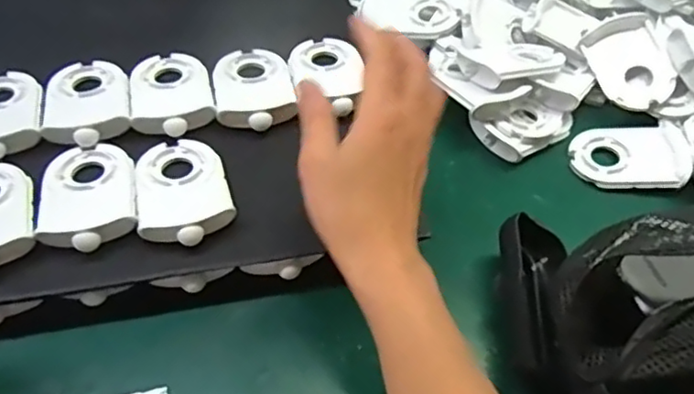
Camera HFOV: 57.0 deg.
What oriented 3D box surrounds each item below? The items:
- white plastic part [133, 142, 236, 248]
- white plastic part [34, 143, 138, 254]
[{"bbox_3d":[-0.105,-0.007,0.411,0.058,0.021,0.085,-9,52,-10],"label":"white plastic part"},{"bbox_3d":[-0.165,-0.004,0.403,0.060,0.014,0.083,-10,53,-10],"label":"white plastic part"}]

